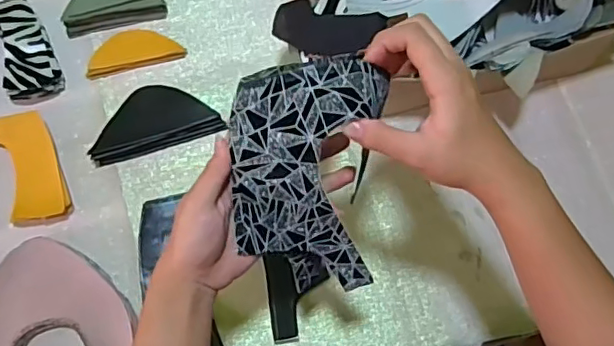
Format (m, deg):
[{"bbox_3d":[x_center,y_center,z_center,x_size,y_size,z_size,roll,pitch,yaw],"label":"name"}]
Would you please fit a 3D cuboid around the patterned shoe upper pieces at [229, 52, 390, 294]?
[{"bbox_3d":[0.002,0.012,0.398,0.101,0.187,0.030,-2,30,-2],"label":"patterned shoe upper pieces"}]

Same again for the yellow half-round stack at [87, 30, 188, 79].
[{"bbox_3d":[-0.204,-0.145,0.665,0.111,0.013,0.048,-14,72,-7],"label":"yellow half-round stack"}]

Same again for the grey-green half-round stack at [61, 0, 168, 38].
[{"bbox_3d":[-0.231,-0.206,0.671,0.122,0.042,0.055,-13,72,-6],"label":"grey-green half-round stack"}]

